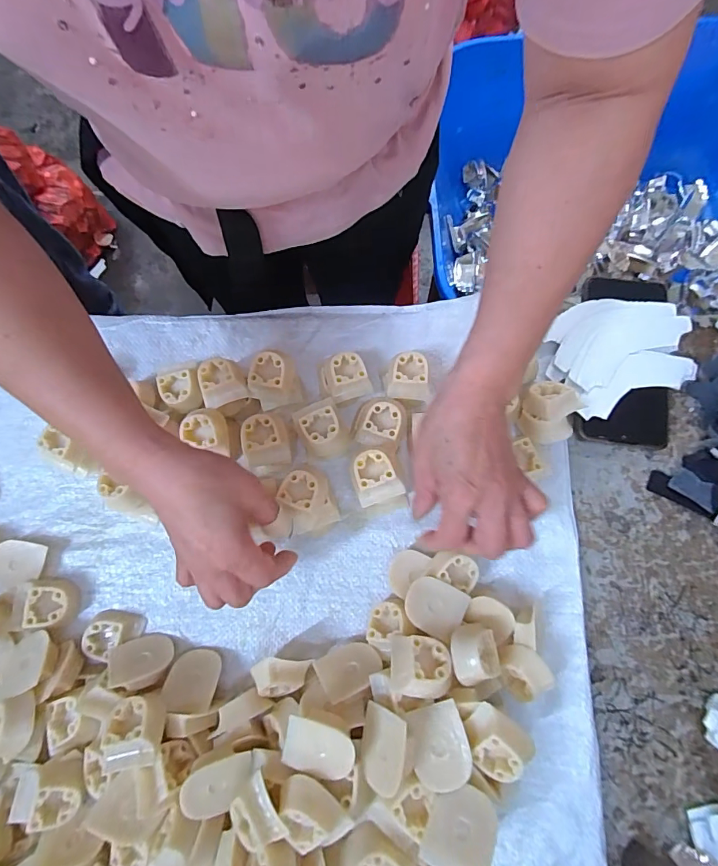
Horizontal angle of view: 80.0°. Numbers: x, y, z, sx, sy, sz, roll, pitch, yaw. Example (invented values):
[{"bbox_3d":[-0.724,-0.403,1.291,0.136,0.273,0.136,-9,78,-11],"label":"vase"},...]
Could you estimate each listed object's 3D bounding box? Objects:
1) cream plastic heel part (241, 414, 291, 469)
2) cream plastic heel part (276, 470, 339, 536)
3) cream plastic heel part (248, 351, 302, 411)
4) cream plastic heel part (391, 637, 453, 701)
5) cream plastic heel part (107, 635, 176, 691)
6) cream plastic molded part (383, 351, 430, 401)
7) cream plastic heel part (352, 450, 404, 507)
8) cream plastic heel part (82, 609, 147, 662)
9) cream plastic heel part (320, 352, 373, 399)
[{"bbox_3d":[-0.078,0.010,0.375,0.038,0.047,0.042,-10,75,-1],"label":"cream plastic heel part"},{"bbox_3d":[-0.045,0.060,0.360,0.046,0.048,0.049,-23,75,-4],"label":"cream plastic heel part"},{"bbox_3d":[-0.076,-0.043,0.386,0.041,0.049,0.040,-10,75,-1],"label":"cream plastic heel part"},{"bbox_3d":[0.043,0.167,0.308,0.041,0.032,0.038,0,75,2],"label":"cream plastic heel part"},{"bbox_3d":[-0.174,0.183,0.343,0.046,0.014,0.040,-12,31,-28],"label":"cream plastic heel part"},{"bbox_3d":[0.043,-0.049,0.391,0.037,0.030,0.039,-1,75,2],"label":"cream plastic molded part"},{"bbox_3d":[0.014,0.035,0.349,0.036,0.022,0.040,-17,75,-3],"label":"cream plastic heel part"},{"bbox_3d":[-0.203,0.167,0.356,0.042,0.017,0.035,-5,75,1],"label":"cream plastic heel part"},{"bbox_3d":[-0.013,-0.048,0.393,0.039,0.031,0.038,-19,75,-3],"label":"cream plastic heel part"}]

